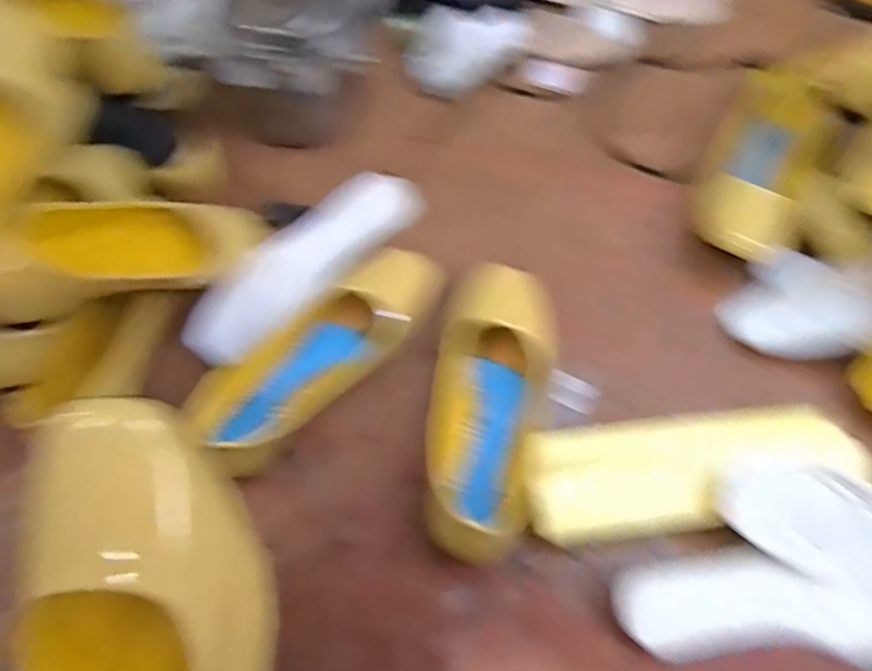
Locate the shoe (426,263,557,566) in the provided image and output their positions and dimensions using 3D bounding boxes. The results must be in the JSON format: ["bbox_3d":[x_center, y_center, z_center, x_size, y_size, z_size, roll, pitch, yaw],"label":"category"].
[{"bbox_3d":[0.042,0.053,0.496,0.086,0.051,0.229,12,63,5],"label":"shoe"}]

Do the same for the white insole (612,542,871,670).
[{"bbox_3d":[0.247,0.192,0.445,0.237,0.028,0.073,2,63,0],"label":"white insole"}]

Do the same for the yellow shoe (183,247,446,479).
[{"bbox_3d":[-0.095,0.010,0.505,0.248,0.056,0.084,-40,70,-19],"label":"yellow shoe"}]

